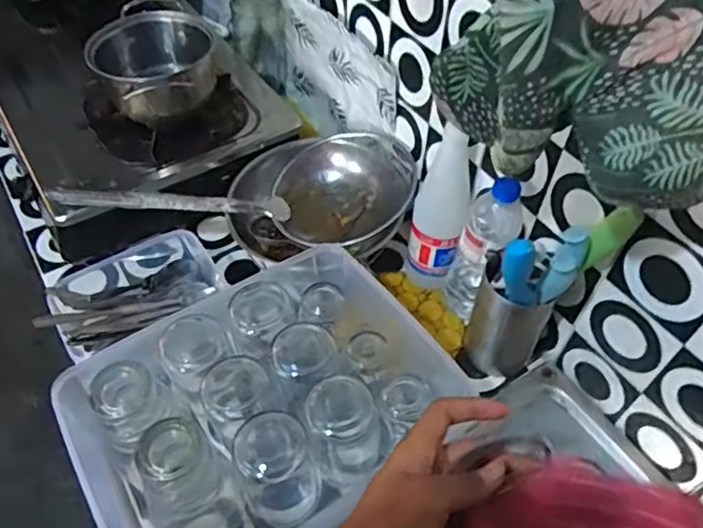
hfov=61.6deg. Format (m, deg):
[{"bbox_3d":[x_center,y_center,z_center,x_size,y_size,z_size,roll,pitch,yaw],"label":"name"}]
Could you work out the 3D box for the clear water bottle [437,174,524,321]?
[{"bbox_3d":[0.160,-0.012,0.733,0.057,0.226,0.076,-22,54,-18],"label":"clear water bottle"}]

